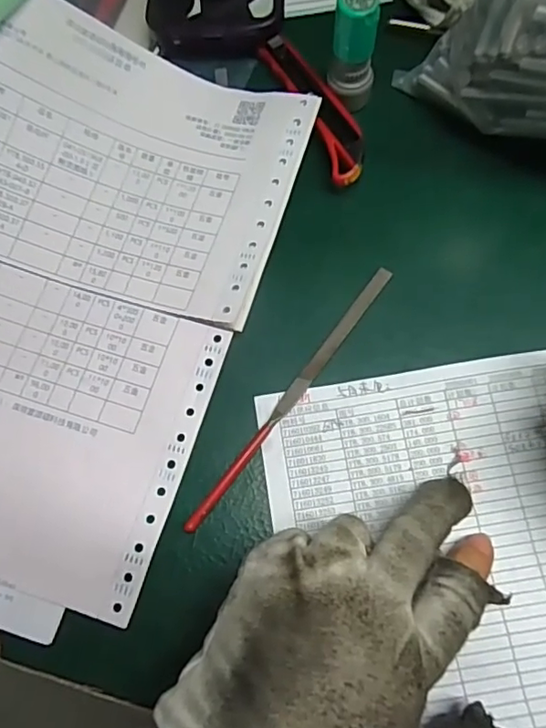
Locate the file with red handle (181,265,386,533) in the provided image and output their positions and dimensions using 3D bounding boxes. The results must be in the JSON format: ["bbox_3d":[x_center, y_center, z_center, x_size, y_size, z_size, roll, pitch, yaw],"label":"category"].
[{"bbox_3d":[0.011,0.013,0.263,0.008,0.004,0.154,35,76,12],"label":"file with red handle"}]

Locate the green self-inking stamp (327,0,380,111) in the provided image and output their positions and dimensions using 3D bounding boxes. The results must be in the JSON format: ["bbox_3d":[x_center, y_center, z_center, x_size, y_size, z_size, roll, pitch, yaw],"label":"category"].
[{"bbox_3d":[0.042,-0.160,0.291,0.023,0.060,0.020,8,72,5],"label":"green self-inking stamp"}]

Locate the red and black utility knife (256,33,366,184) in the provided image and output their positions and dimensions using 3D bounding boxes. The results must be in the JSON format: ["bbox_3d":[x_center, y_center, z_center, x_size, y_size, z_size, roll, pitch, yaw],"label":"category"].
[{"bbox_3d":[0.024,-0.141,0.310,0.024,0.014,0.105,-22,72,-5],"label":"red and black utility knife"}]

